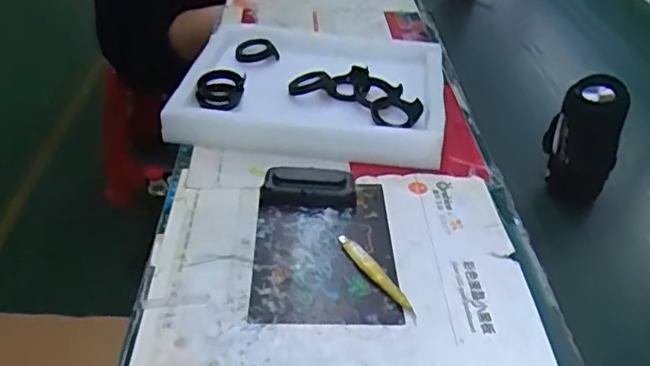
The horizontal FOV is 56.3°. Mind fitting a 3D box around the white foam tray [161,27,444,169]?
[{"bbox_3d":[-0.015,-0.150,0.873,0.351,0.048,0.315,7,37,5],"label":"white foam tray"}]

